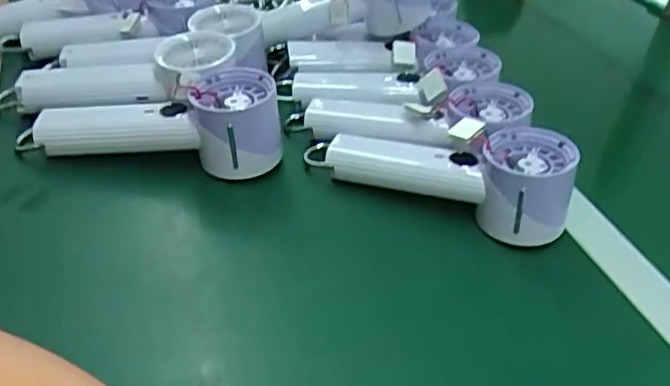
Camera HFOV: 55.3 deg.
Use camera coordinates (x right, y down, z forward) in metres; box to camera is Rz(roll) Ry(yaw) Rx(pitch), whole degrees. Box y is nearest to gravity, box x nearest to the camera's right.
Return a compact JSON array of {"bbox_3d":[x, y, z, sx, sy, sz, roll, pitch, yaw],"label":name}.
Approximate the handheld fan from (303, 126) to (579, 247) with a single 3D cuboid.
[{"bbox_3d":[0.074,-0.021,0.461,0.185,0.064,0.059,19,39,15],"label":"handheld fan"}]

